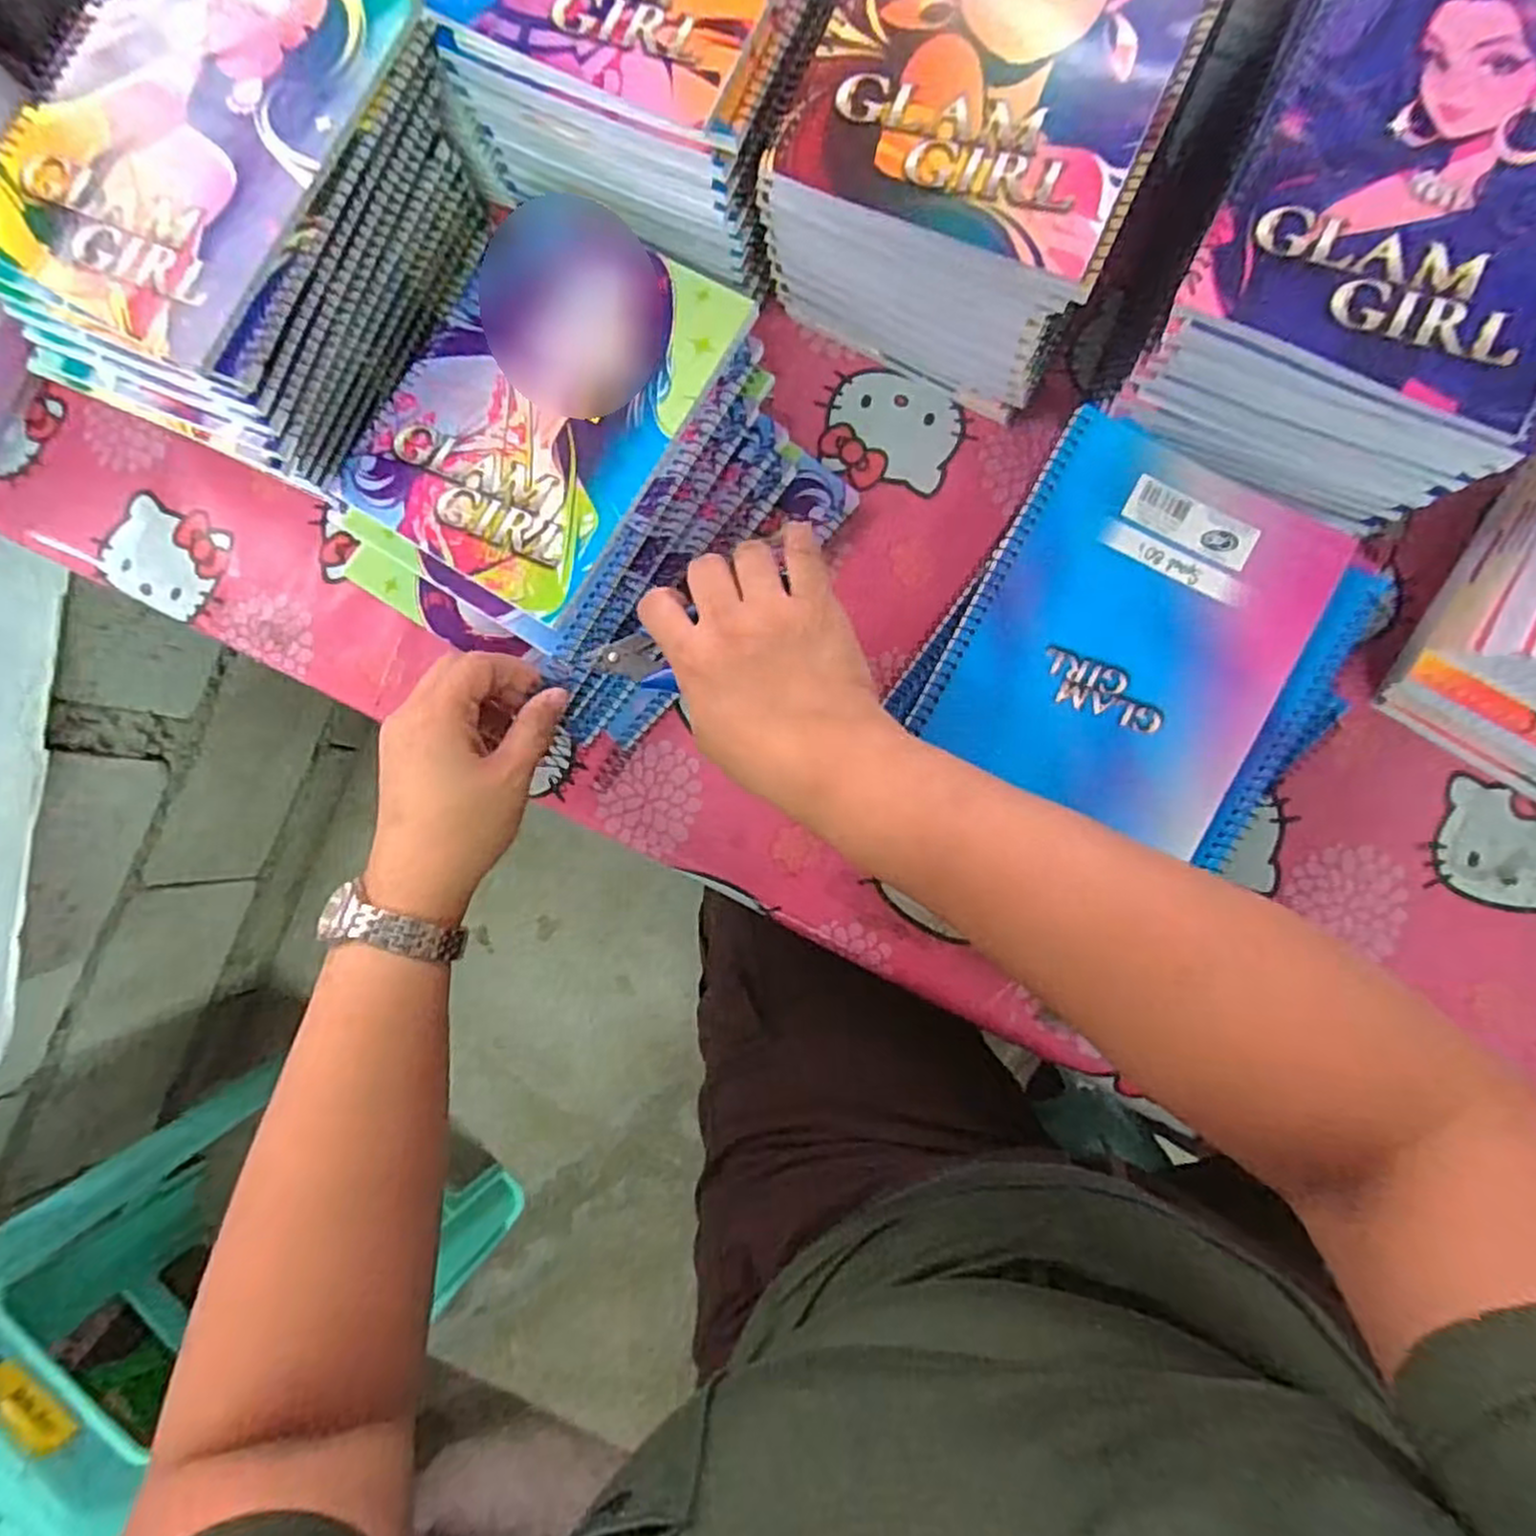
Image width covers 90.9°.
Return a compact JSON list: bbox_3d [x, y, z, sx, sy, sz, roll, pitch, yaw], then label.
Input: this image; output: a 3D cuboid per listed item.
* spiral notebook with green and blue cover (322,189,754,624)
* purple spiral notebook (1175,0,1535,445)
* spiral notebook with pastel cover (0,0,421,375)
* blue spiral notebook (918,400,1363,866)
[{"bbox_3d":[-0.120,-0.194,0.397,0.147,0.013,0.198,31,89,5],"label":"spiral notebook with green and blue cover"},{"bbox_3d":[0.281,-0.251,0.312,0.149,0.011,0.192,25,88,5],"label":"purple spiral notebook"},{"bbox_3d":[-0.273,-0.302,0.354,0.146,0.005,0.197,28,89,5],"label":"spiral notebook with pastel cover"},{"bbox_3d":[0.180,-0.072,0.373,0.147,0.017,0.192,28,89,5],"label":"blue spiral notebook"}]

